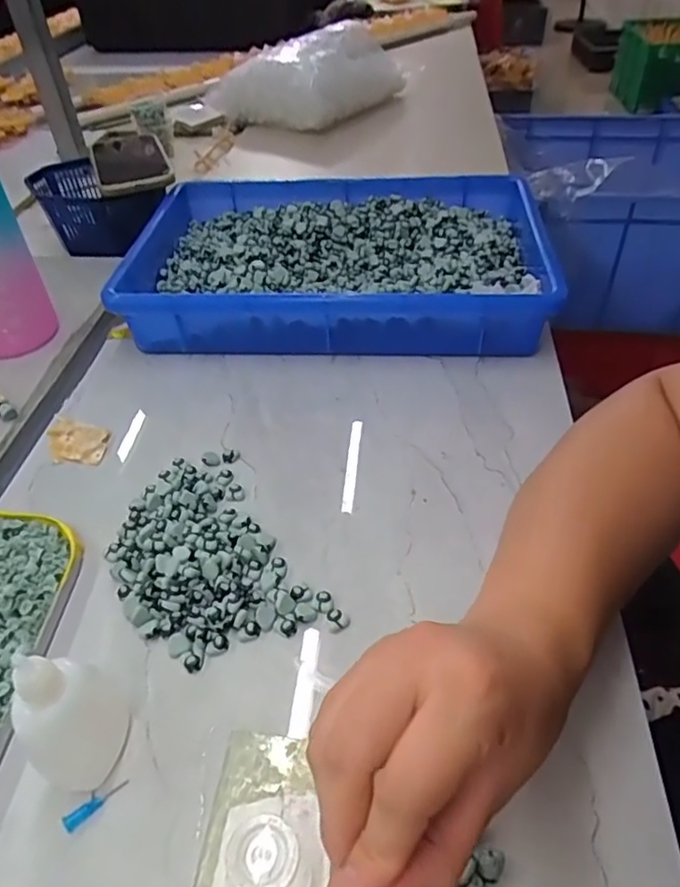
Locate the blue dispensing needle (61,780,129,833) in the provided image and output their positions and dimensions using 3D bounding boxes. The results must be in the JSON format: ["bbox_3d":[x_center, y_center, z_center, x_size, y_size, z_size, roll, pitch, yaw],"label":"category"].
[{"bbox_3d":[-0.112,0.165,0.281,0.030,0.004,0.006,-33,52,-28],"label":"blue dispensing needle"}]

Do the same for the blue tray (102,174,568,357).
[{"bbox_3d":[-0.002,-0.171,0.576,0.362,0.064,0.240,2,44,5],"label":"blue tray"}]

